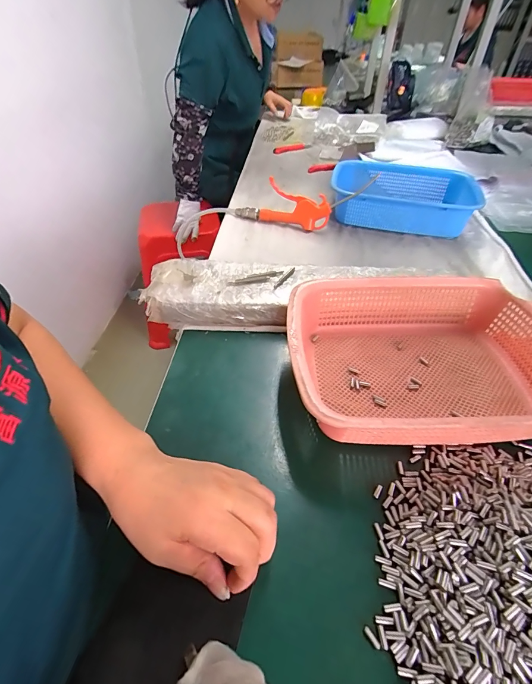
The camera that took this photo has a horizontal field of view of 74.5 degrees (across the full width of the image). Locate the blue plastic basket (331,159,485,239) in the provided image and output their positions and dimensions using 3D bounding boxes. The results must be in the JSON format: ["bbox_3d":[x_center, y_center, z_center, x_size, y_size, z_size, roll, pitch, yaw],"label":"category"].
[{"bbox_3d":[0.281,-0.302,0.735,0.291,0.070,0.200,11,45,10],"label":"blue plastic basket"}]

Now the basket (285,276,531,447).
[{"bbox_3d":[0.171,0.020,0.393,0.289,0.077,0.212,-1,44,-3],"label":"basket"}]

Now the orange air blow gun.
[{"bbox_3d":[0.058,-0.271,0.689,0.255,0.094,0.052,1,42,18],"label":"orange air blow gun"}]

